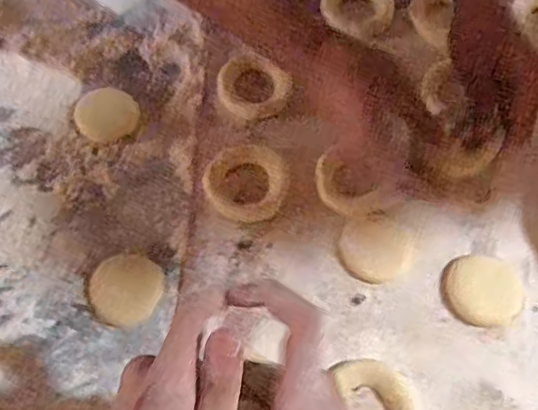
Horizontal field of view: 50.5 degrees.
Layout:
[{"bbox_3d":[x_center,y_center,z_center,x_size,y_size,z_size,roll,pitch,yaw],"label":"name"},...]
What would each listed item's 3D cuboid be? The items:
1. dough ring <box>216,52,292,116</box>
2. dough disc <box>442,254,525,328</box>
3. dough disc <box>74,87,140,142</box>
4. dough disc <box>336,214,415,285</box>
[{"bbox_3d":[-0.019,-0.118,0.572,0.075,0.017,0.058,35,71,12],"label":"dough ring"},{"bbox_3d":[0.190,0.075,0.503,0.067,0.005,0.061,1,68,-2],"label":"dough disc"},{"bbox_3d":[-0.162,-0.091,0.571,0.060,0.005,0.059,1,68,-2],"label":"dough disc"},{"bbox_3d":[0.098,0.040,0.521,0.065,0.008,0.060,22,69,7],"label":"dough disc"}]

